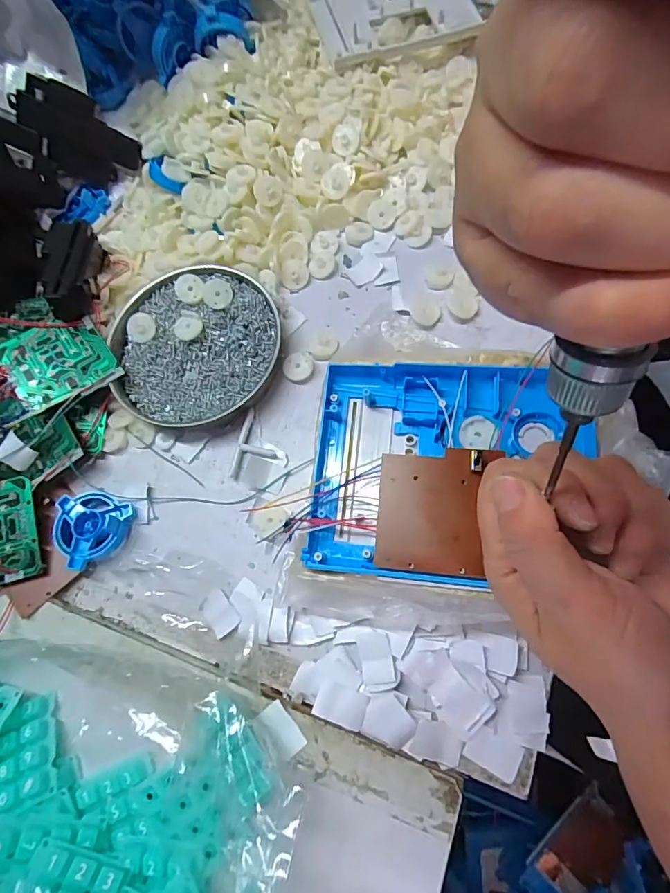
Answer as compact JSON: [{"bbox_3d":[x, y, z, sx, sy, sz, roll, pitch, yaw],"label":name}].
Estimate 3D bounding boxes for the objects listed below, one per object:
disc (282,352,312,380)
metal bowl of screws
[{"bbox_3d":[-0.029,-0.062,0.358,0.024,0.007,0.021,35,80,16],"label":"disc"},{"bbox_3d":[-0.110,-0.081,0.366,0.130,0.024,0.123,-2,72,7],"label":"metal bowl of screws"}]

